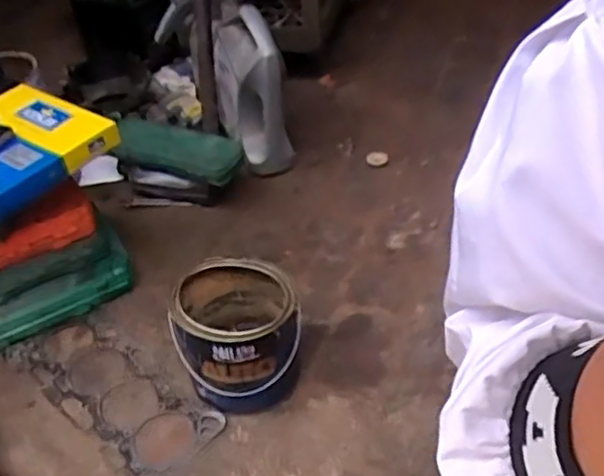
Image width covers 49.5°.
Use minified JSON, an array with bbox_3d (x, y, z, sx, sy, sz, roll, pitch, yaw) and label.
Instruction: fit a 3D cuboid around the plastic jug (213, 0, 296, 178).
[{"bbox_3d":[-0.095,-0.279,1.216,0.099,0.269,0.153,-18,42,-14],"label":"plastic jug"}]

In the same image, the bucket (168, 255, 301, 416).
[{"bbox_3d":[-0.086,0.127,0.870,0.147,0.142,0.155,-3,41,3],"label":"bucket"}]

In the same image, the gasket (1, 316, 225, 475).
[{"bbox_3d":[-0.264,0.209,0.905,0.332,0.010,0.128,30,54,29],"label":"gasket"}]

